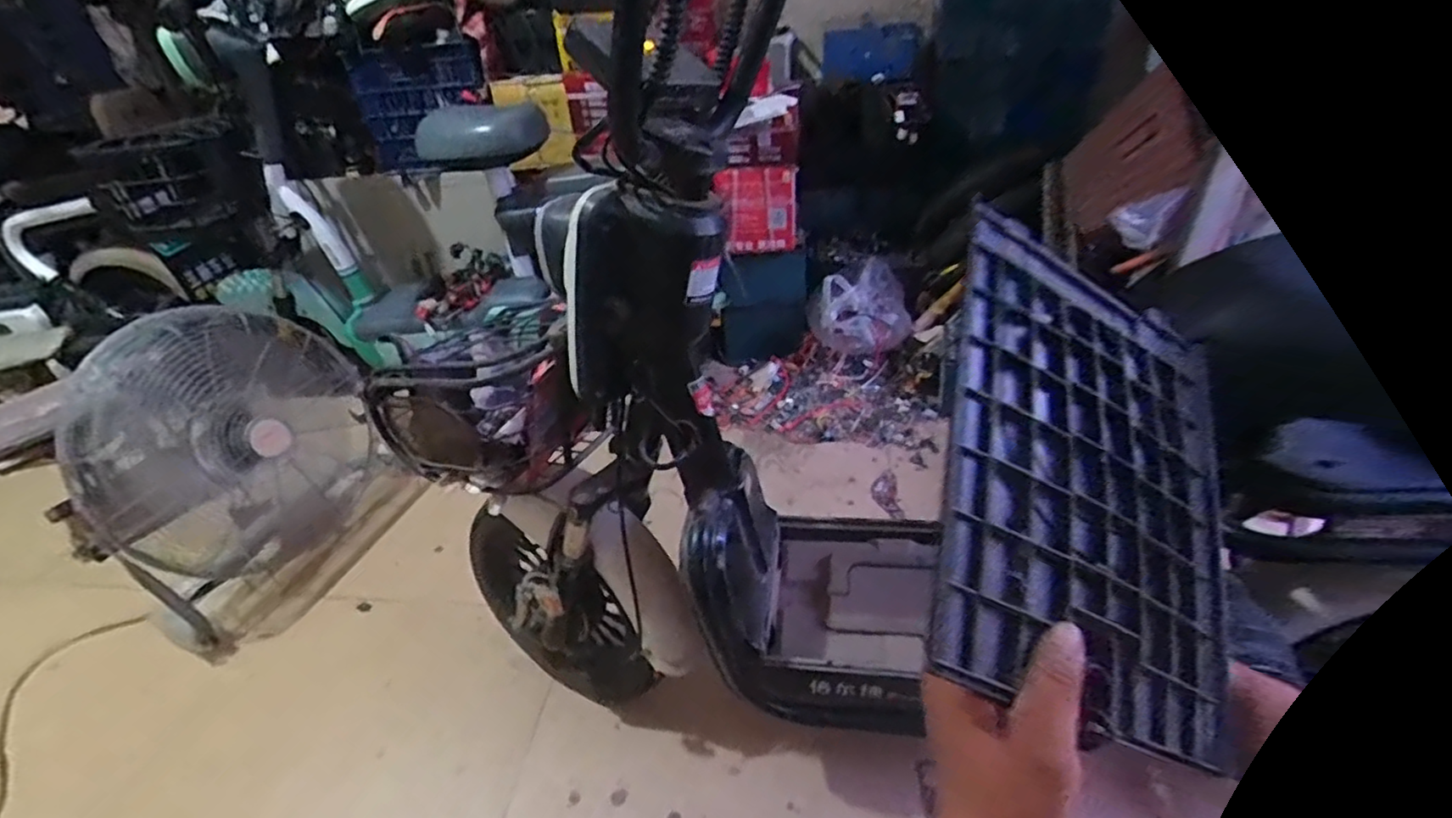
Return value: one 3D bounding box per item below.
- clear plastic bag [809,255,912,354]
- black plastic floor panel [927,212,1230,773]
[{"bbox_3d":[0.360,-0.270,1.614,0.303,0.238,0.120,-22,39,-23],"label":"clear plastic bag"},{"bbox_3d":[0.244,0.035,0.408,0.238,0.015,0.318,26,63,-19],"label":"black plastic floor panel"}]

